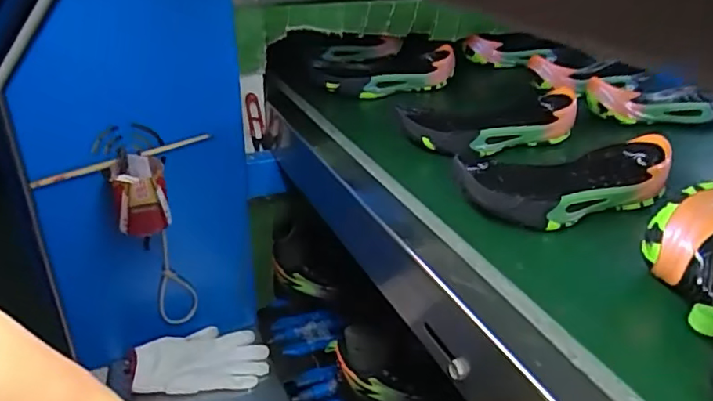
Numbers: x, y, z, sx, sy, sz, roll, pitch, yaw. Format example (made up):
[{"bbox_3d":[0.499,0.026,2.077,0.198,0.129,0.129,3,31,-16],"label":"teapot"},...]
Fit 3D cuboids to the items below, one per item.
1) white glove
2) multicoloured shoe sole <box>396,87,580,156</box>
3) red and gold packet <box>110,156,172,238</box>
[{"bbox_3d":[-0.237,0.237,0.865,0.199,0.023,0.110,5,38,-21],"label":"white glove"},{"bbox_3d":[0.175,-0.104,0.731,0.221,0.053,0.109,-11,23,-26],"label":"multicoloured shoe sole"},{"bbox_3d":[-0.281,-0.006,0.748,0.066,0.093,0.065,-4,36,-9],"label":"red and gold packet"}]

